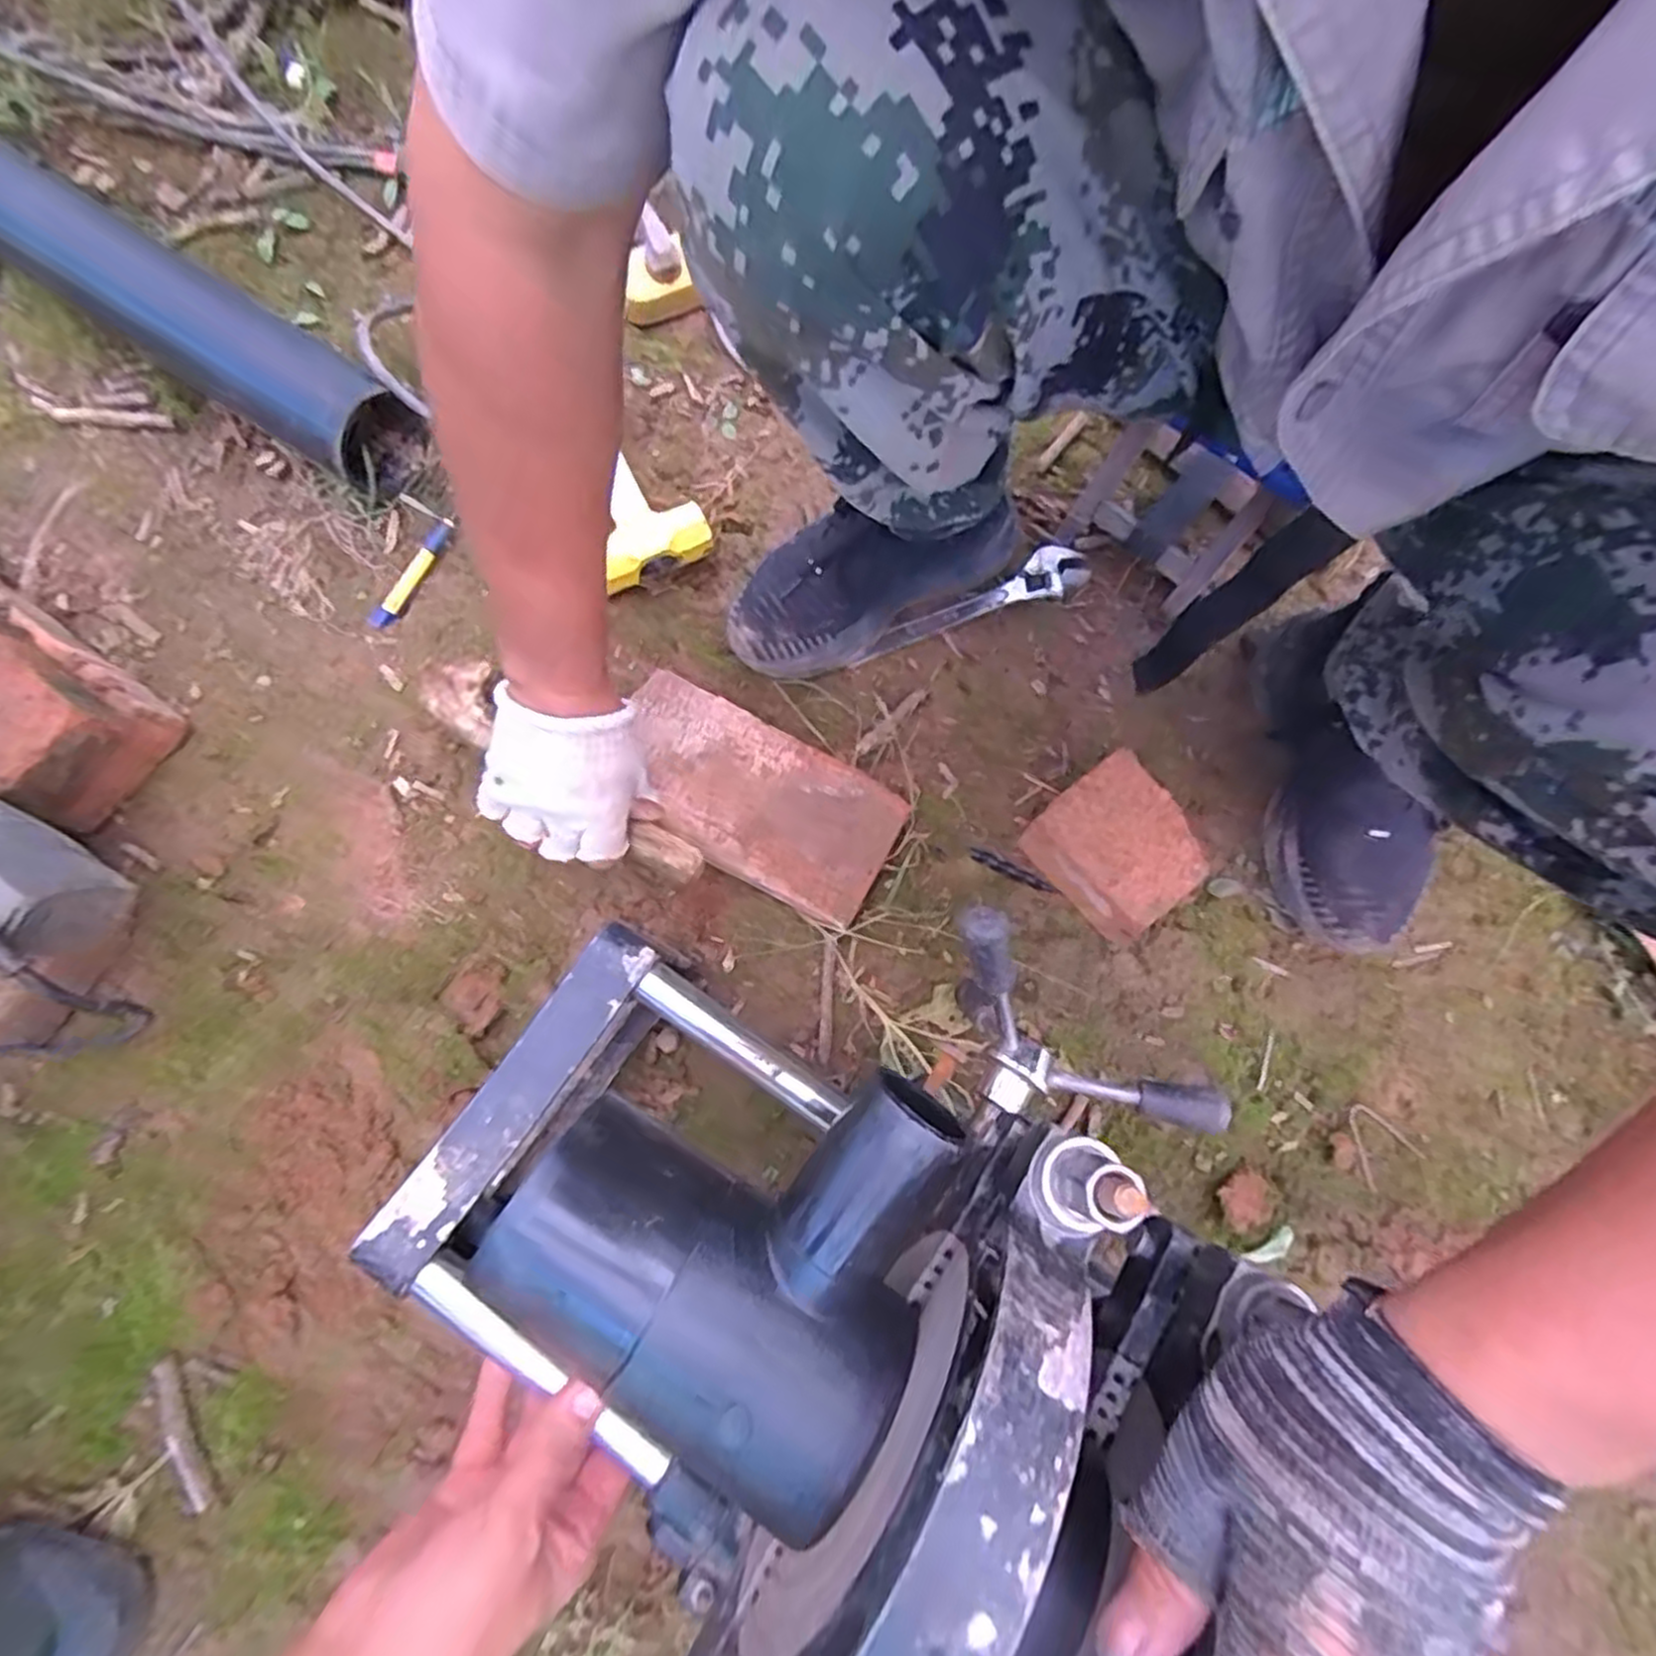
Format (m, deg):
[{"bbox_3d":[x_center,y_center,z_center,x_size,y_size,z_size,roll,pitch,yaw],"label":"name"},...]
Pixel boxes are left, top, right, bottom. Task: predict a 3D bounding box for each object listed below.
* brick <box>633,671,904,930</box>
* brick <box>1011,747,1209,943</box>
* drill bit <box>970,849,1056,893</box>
[{"bbox_3d":[-0.061,-0.022,0.605,0.235,0.051,0.117,27,76,9],"label":"brick"},{"bbox_3d":[0.223,0.016,0.593,0.105,0.066,0.113,-39,78,-11],"label":"brick"},{"bbox_3d":[0.148,0.035,0.613,0.071,0.013,0.013,30,75,7],"label":"drill bit"}]

